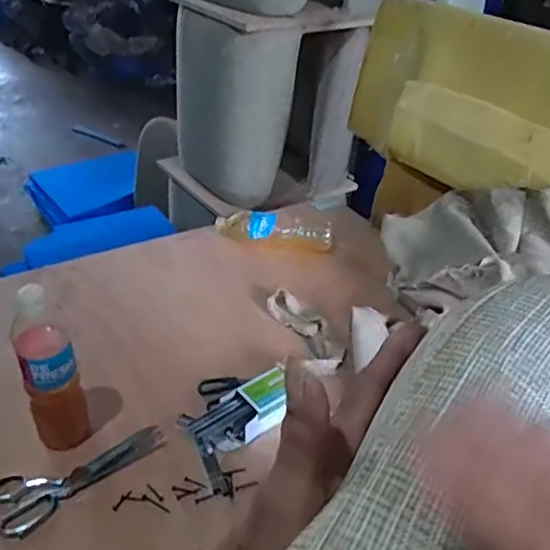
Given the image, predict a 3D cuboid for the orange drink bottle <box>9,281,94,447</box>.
[{"bbox_3d":[-0.319,0.140,0.812,0.078,0.258,0.067,-13,38,-22],"label":"orange drink bottle"}]

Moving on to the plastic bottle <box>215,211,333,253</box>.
[{"bbox_3d":[-0.004,-0.105,1.337,0.275,0.062,0.069,7,35,5],"label":"plastic bottle"}]

